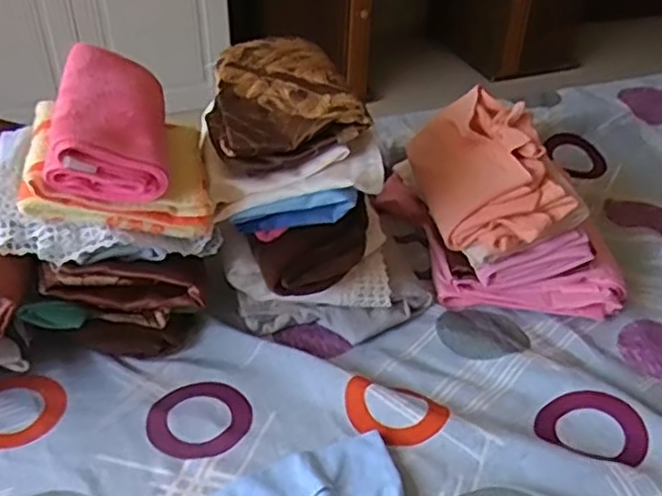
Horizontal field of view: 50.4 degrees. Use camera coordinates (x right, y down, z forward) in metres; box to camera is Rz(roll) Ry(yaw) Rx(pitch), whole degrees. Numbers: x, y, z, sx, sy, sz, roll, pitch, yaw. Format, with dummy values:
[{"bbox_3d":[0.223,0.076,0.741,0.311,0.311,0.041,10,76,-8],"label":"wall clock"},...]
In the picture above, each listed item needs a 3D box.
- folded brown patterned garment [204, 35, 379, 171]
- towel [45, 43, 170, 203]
[{"bbox_3d":[-0.059,-0.157,0.716,0.140,0.043,0.207,-8,38,-13],"label":"folded brown patterned garment"},{"bbox_3d":[-0.197,-0.112,0.630,0.094,0.072,0.163,-5,38,-9],"label":"towel"}]

